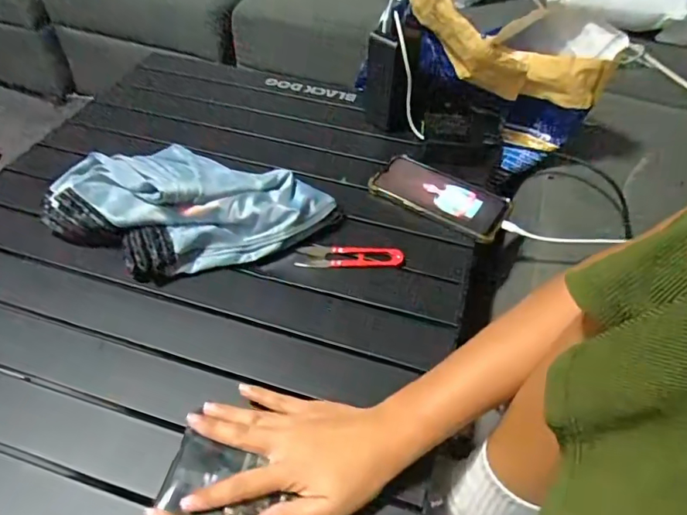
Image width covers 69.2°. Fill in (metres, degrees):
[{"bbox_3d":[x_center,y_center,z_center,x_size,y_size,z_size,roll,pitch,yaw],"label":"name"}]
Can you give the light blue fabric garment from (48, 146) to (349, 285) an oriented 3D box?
[{"bbox_3d":[-0.169,-0.064,0.563,0.307,0.067,0.168,-13,50,-15],"label":"light blue fabric garment"}]

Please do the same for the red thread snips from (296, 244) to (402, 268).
[{"bbox_3d":[0.007,-0.002,0.553,0.115,0.013,0.031,4,47,1],"label":"red thread snips"}]

